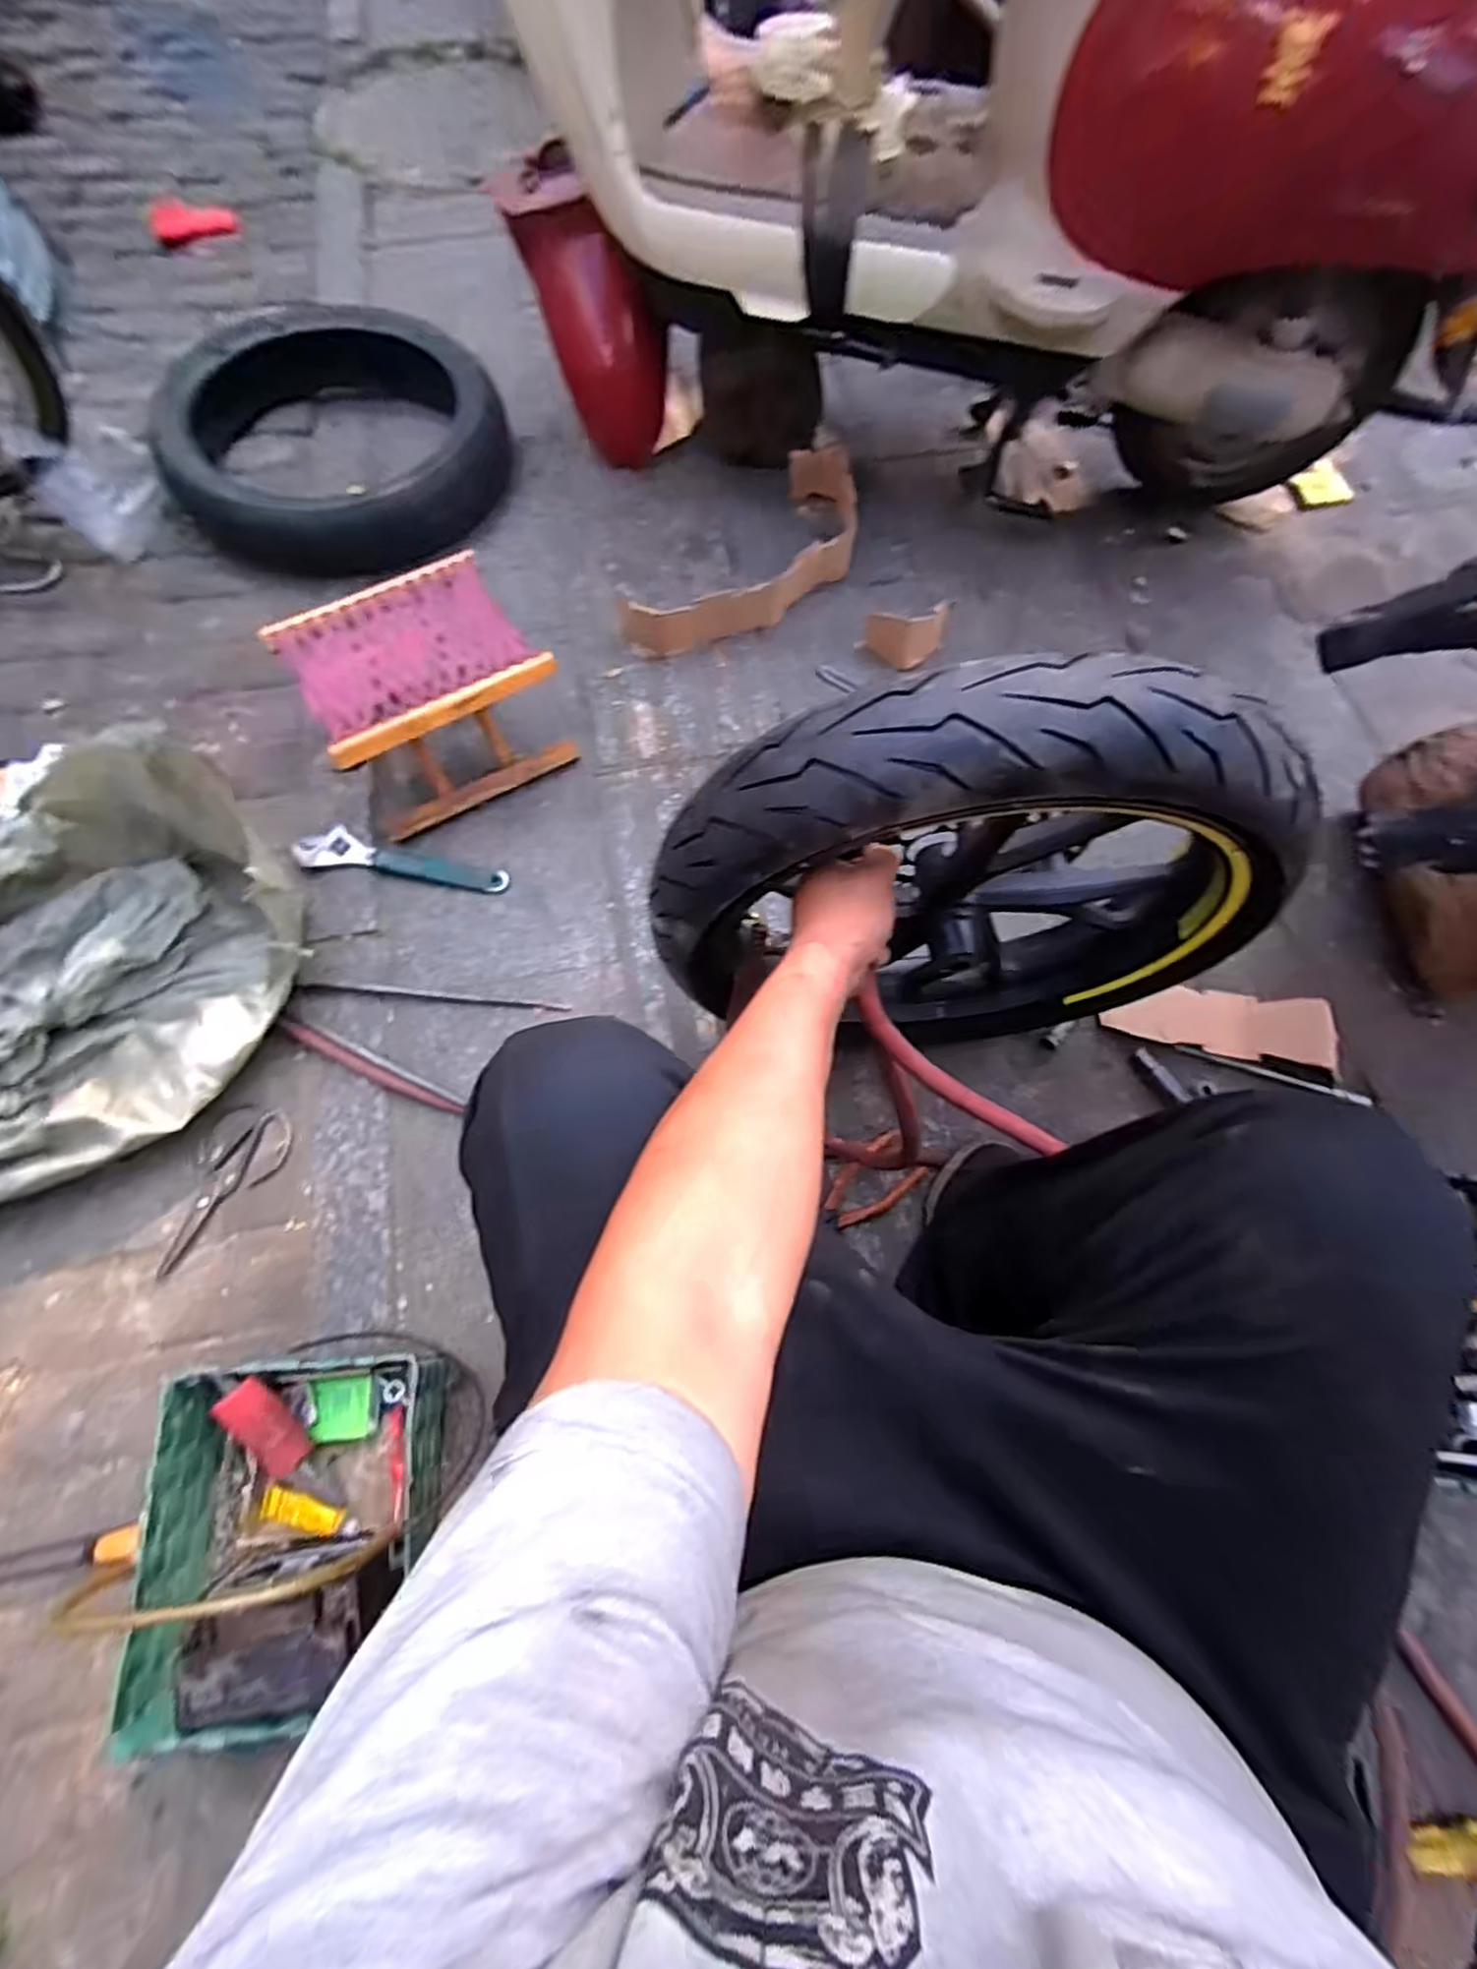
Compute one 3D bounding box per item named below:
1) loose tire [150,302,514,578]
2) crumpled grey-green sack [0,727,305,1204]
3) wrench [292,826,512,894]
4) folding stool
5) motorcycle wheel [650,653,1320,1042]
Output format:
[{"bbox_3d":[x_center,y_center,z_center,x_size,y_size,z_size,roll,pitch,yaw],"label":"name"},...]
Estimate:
[{"bbox_3d":[-0.718,-0.980,1.230,0.535,0.146,0.561,-33,72,-14],"label":"loose tire"},{"bbox_3d":[-0.733,-0.016,0.769,0.365,0.187,0.501,38,72,13],"label":"crumpled grey-green sack"},{"bbox_3d":[-0.460,-0.165,0.973,0.283,0.025,0.056,10,68,3],"label":"wrench"},{"bbox_3d":[-0.415,-0.389,0.971,0.274,0.189,0.240,-30,72,-13],"label":"folding stool"},{"bbox_3d":[0.177,-0.082,0.625,0.503,0.461,0.108,-3,68,-3],"label":"motorcycle wheel"}]

